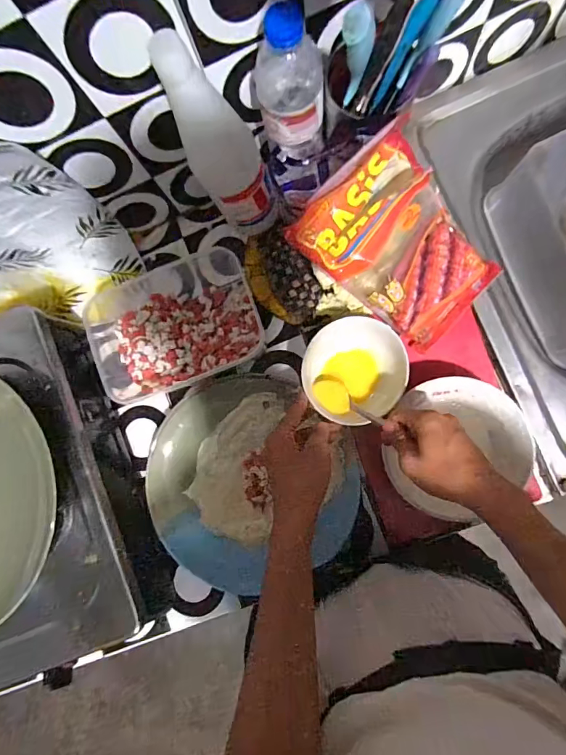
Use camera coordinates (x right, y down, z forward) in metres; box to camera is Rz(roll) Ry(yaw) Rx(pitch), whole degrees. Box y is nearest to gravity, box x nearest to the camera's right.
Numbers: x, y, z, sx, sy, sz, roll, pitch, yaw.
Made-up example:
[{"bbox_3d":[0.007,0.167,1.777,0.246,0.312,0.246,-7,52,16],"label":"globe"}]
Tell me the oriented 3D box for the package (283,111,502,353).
[{"bbox_3d":[0.128,-0.135,0.439,0.146,0.045,0.218,-45,114,6],"label":"package"}]

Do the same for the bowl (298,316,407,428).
[{"bbox_3d":[0.089,-0.007,0.482,0.112,0.058,0.122,-1,86,7],"label":"bowl"}]

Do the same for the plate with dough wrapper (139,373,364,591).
[{"bbox_3d":[-0.046,0.121,0.506,0.249,0.031,0.247,-1,86,7],"label":"plate with dough wrapper"}]

